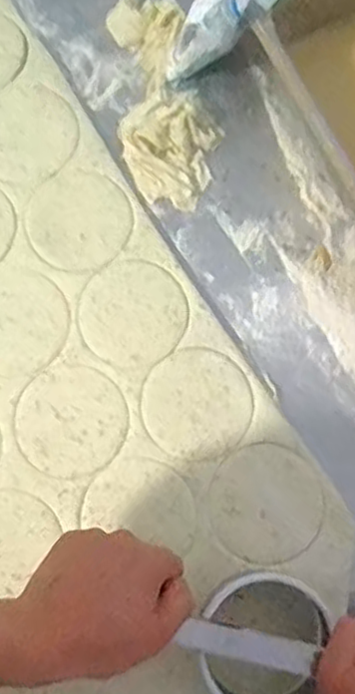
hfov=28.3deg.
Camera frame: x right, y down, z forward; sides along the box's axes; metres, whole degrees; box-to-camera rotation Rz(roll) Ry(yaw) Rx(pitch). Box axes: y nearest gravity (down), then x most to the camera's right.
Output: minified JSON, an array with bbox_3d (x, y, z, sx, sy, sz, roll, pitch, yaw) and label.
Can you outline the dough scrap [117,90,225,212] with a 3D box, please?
[{"bbox_3d":[-0.011,-0.191,0.678,0.092,0.020,0.105,15,77,3],"label":"dough scrap"}]

